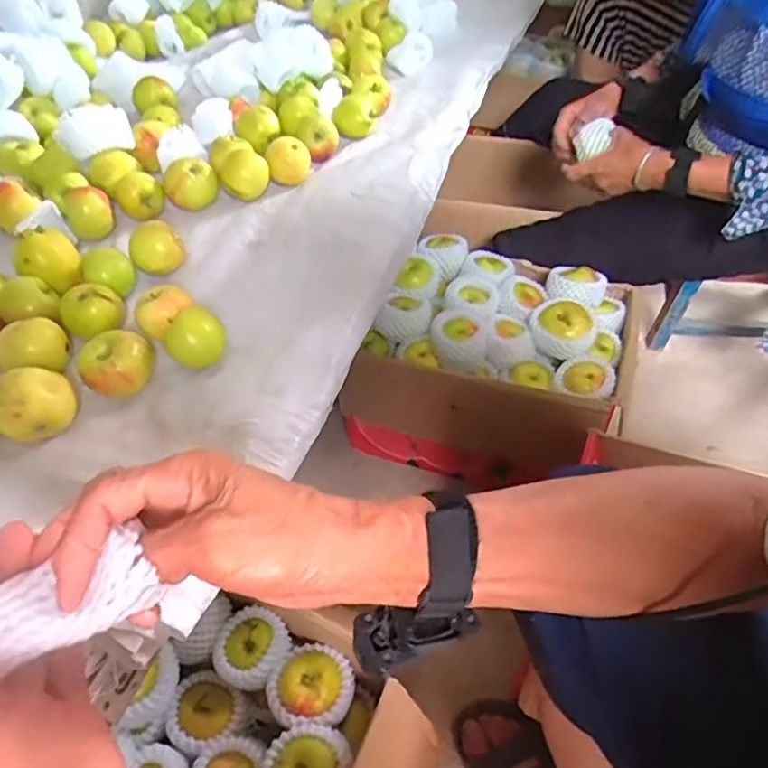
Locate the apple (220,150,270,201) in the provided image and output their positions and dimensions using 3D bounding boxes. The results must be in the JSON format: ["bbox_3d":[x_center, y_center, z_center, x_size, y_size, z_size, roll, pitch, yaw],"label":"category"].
[{"bbox_3d":[-0.186,-0.277,0.814,0.063,0.051,0.054,-13,48,-8],"label":"apple"}]

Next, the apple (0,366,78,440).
[{"bbox_3d":[-0.313,0.021,0.544,0.051,0.062,0.059,6,48,9],"label":"apple"}]

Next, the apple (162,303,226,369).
[{"bbox_3d":[-0.186,-0.044,0.597,0.058,0.044,0.046,-21,49,-15],"label":"apple"}]

